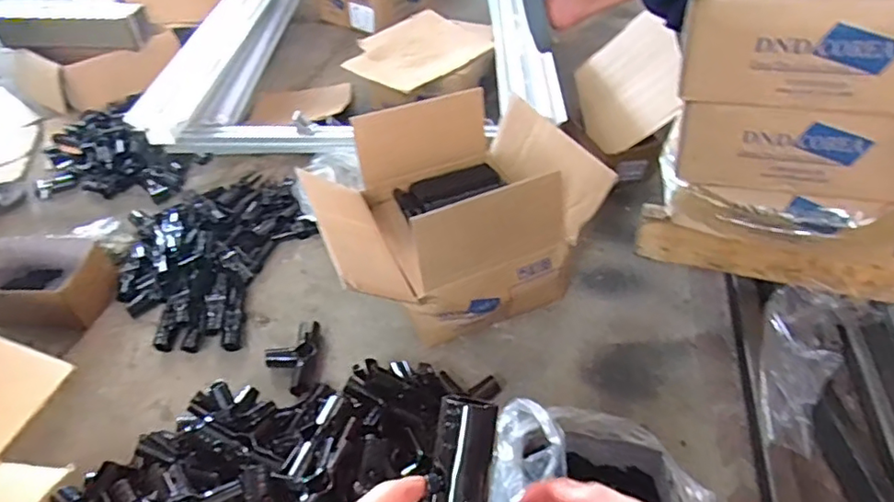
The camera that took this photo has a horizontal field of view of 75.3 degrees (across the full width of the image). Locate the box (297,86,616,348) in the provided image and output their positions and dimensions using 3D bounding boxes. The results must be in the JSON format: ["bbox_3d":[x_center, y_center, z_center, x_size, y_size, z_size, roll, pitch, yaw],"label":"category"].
[{"bbox_3d":[-0.003,-0.065,1.075,0.459,0.245,0.379,-17,46,-17],"label":"box"}]

